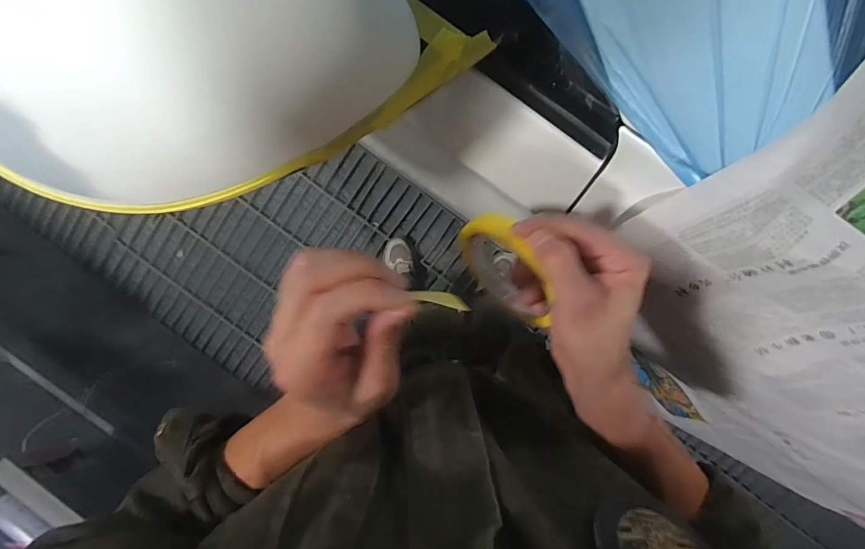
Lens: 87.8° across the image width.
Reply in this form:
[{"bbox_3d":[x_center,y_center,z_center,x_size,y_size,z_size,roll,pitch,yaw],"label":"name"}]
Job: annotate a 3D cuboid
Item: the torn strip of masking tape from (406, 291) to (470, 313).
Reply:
[{"bbox_3d":[0.005,0.013,0.238,0.034,0.008,0.006,15,101,-28],"label":"torn strip of masking tape"}]

